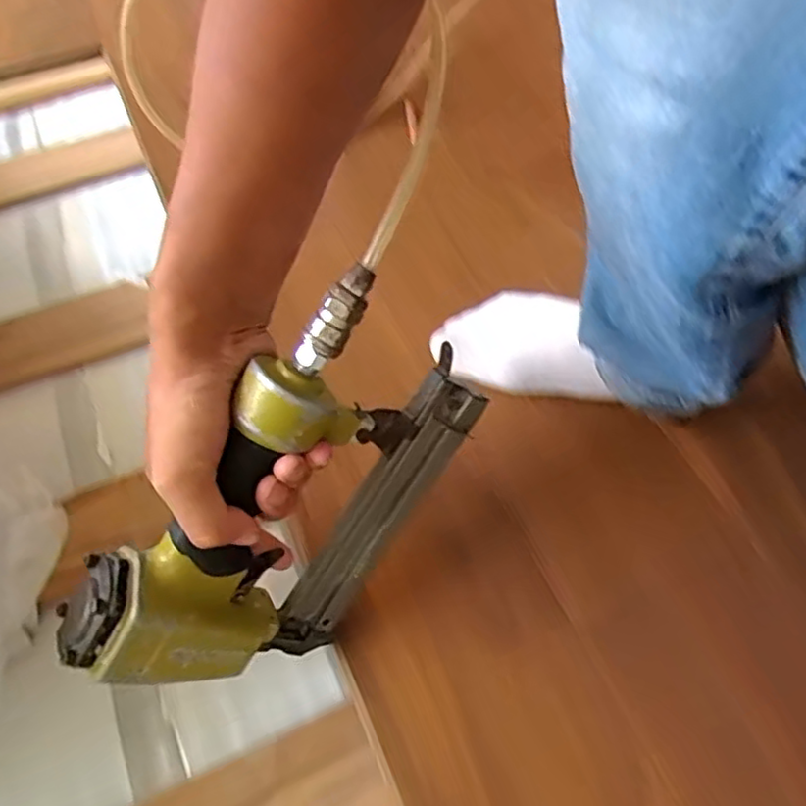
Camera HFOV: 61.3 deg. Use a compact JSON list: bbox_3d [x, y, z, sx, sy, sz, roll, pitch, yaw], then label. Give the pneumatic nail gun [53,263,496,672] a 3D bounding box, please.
[{"bbox_3d":[-0.065,0.058,0.405,0.252,0.157,0.065,-53,42,2],"label":"pneumatic nail gun"}]

